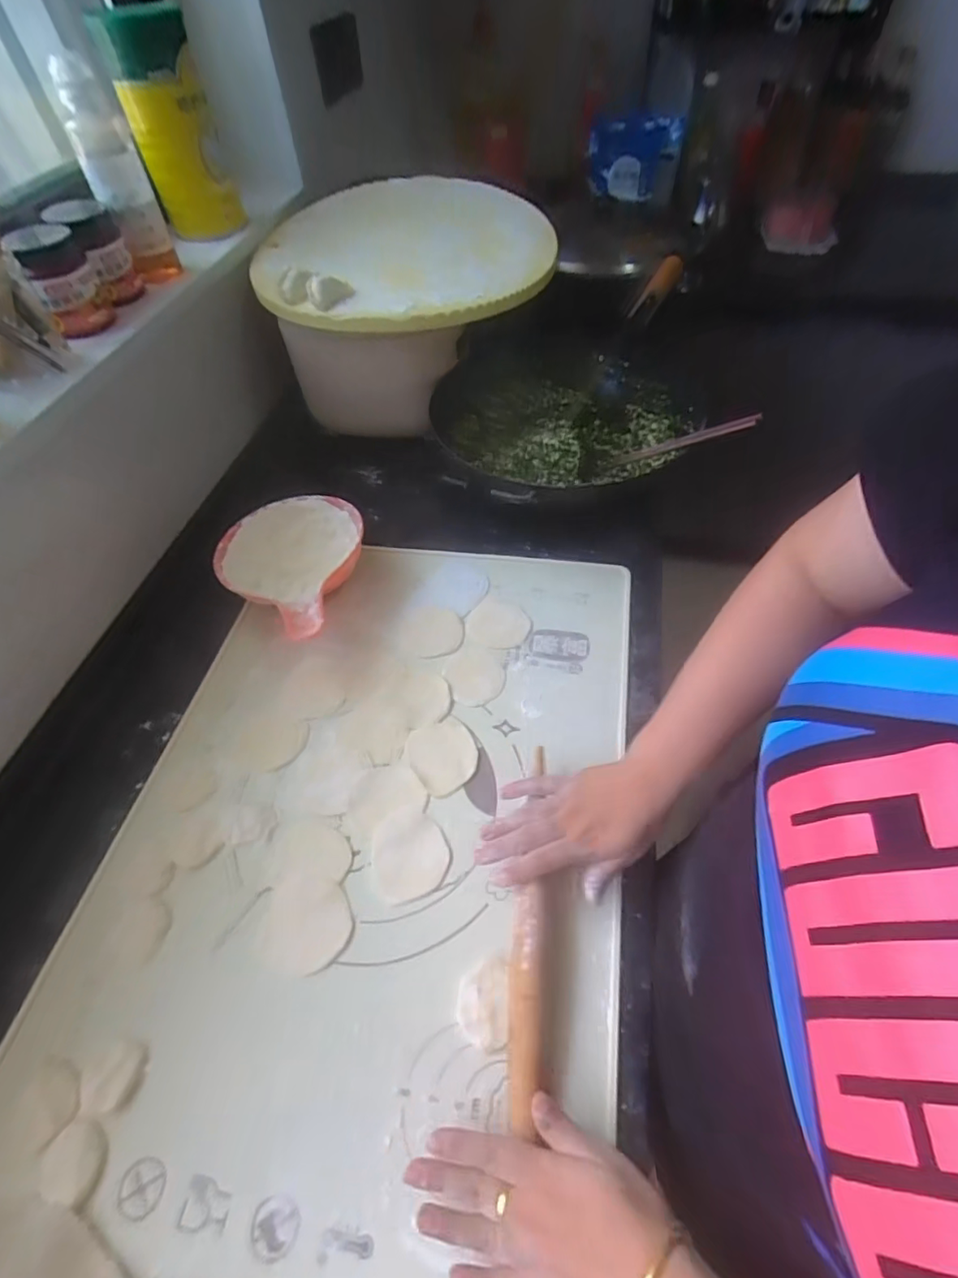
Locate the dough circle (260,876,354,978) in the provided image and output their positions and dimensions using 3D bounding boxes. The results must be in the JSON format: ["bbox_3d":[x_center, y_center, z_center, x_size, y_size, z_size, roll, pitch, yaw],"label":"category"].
[{"bbox_3d":[-0.138,0.228,0.457,0.069,0.004,0.071,-3,53,2],"label":"dough circle"}]

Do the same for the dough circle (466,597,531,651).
[{"bbox_3d":[0.019,-0.017,0.619,0.071,0.004,0.063,22,58,19],"label":"dough circle"}]

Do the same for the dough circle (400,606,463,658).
[{"bbox_3d":[-0.053,-0.010,0.628,0.070,0.004,0.066,-4,53,1],"label":"dough circle"}]

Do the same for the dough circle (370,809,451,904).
[{"bbox_3d":[-0.061,0.184,0.485,0.065,0.004,0.070,-2,53,3],"label":"dough circle"}]

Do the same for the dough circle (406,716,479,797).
[{"bbox_3d":[-0.034,0.108,0.537,0.062,0.004,0.070,-29,57,-17],"label":"dough circle"}]

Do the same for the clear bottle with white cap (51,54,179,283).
[{"bbox_3d":[-0.405,-0.515,0.638,0.059,0.198,0.047,-25,56,-14],"label":"clear bottle with white cap"}]

